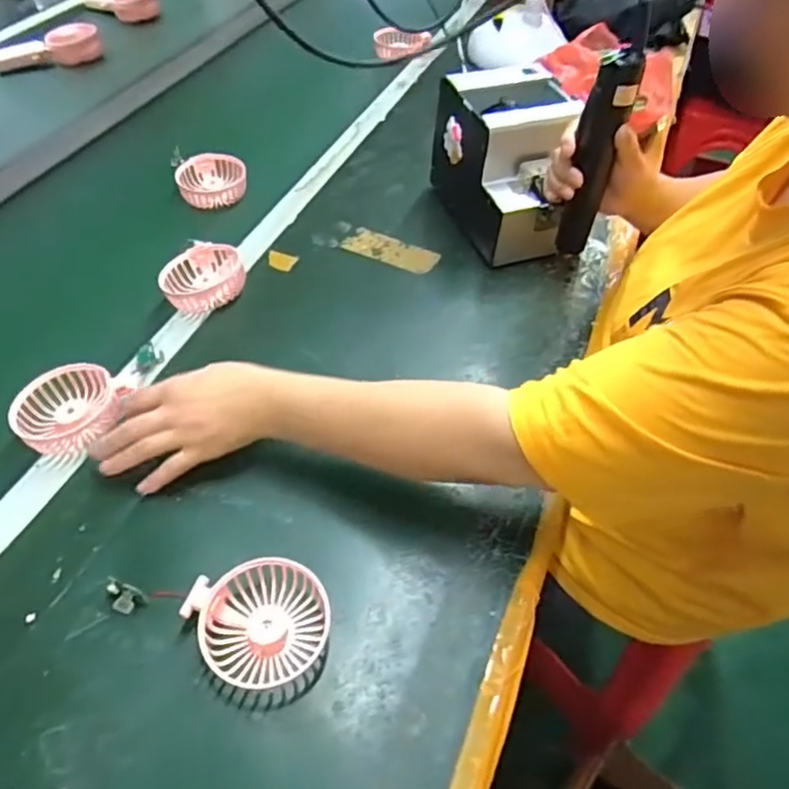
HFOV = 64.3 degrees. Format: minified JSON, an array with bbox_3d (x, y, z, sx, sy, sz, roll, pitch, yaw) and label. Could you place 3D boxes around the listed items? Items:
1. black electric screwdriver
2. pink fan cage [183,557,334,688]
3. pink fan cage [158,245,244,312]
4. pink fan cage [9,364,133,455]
[{"bbox_3d":[0.196,-0.229,0.617,0.031,0.196,0.033,0,50,0],"label":"black electric screwdriver"},{"bbox_3d":[-0.095,0.165,0.456,0.088,0.033,0.084,-22,57,-20],"label":"pink fan cage"},{"bbox_3d":[-0.212,-0.132,0.693,0.088,0.033,0.094,-12,54,-13],"label":"pink fan cage"},{"bbox_3d":[-0.296,0.011,0.569,0.091,0.031,0.087,2,52,-2],"label":"pink fan cage"}]

